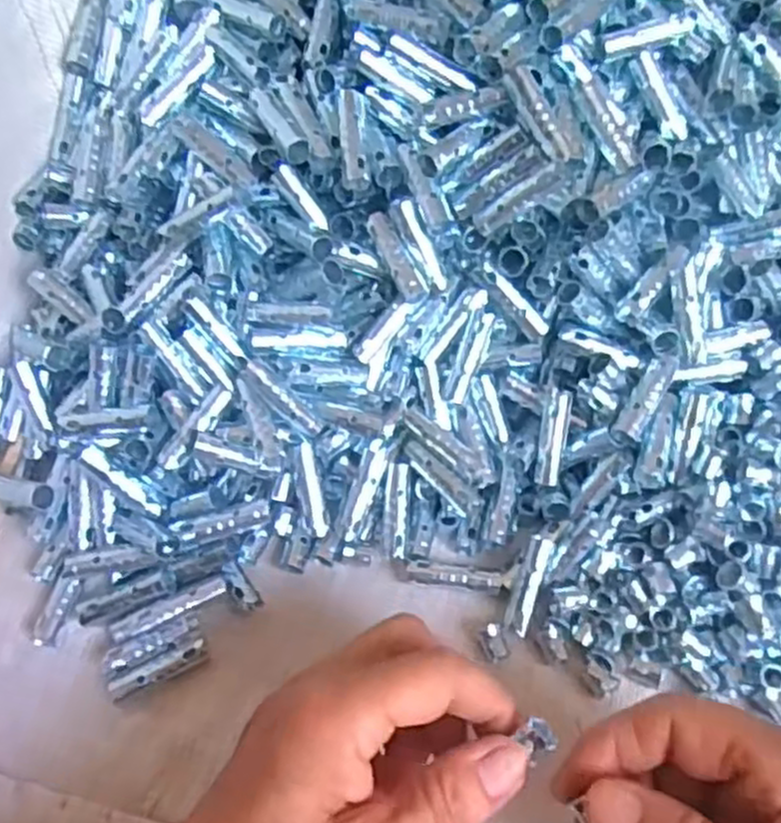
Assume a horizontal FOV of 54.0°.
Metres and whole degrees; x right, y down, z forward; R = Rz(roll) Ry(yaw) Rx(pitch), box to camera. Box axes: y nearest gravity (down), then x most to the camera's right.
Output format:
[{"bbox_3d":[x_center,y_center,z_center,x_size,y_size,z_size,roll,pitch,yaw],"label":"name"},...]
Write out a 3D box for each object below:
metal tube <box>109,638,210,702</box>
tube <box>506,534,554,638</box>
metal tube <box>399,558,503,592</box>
[{"bbox_3d":[-0.089,0.100,0.295,0.037,0.010,0.009,-28,63,-12],"label":"metal tube"},{"bbox_3d":[0.055,0.068,0.302,0.009,0.005,0.039,17,84,12],"label":"tube"},{"bbox_3d":[0.025,0.067,0.312,0.042,0.006,0.009,7,61,6],"label":"metal tube"}]

